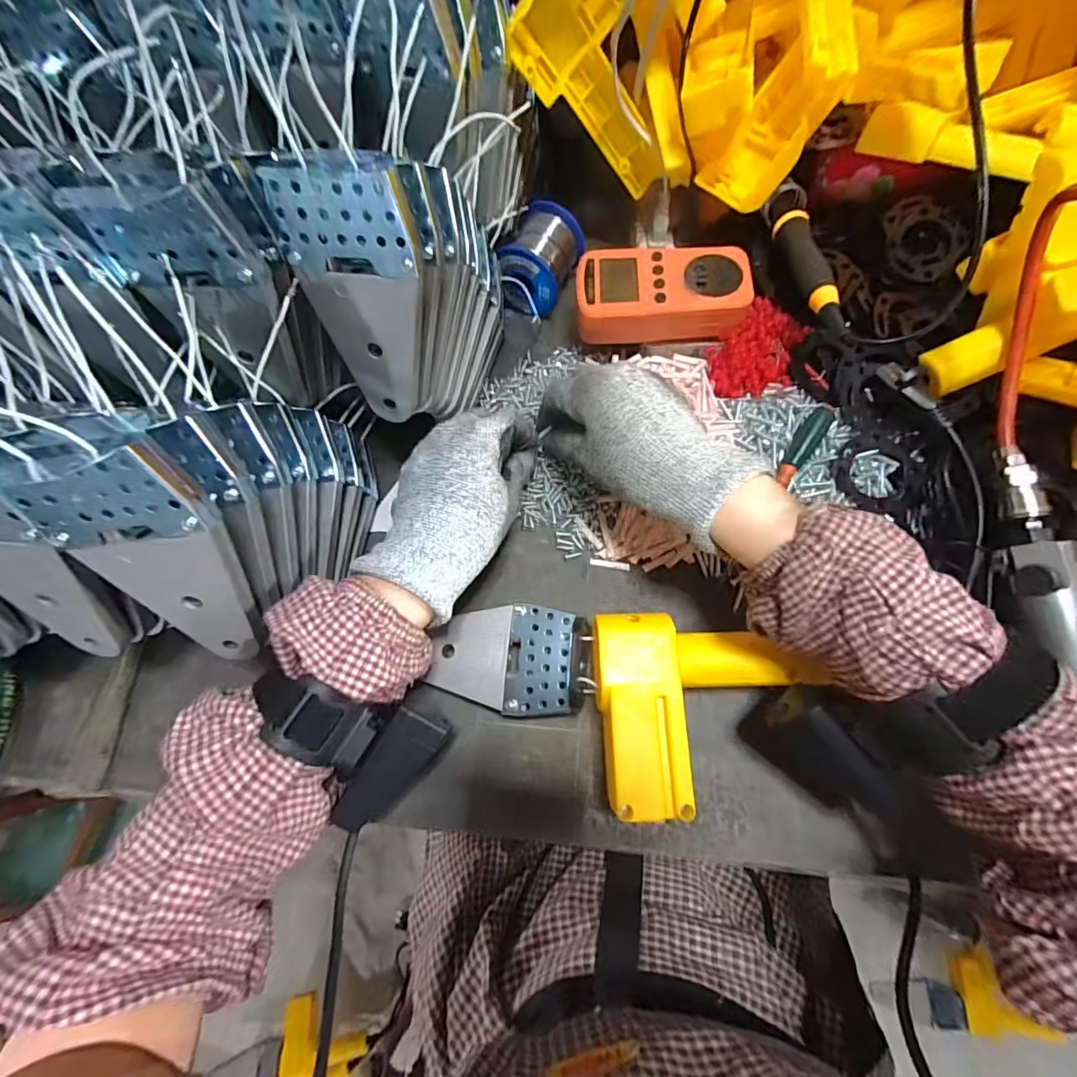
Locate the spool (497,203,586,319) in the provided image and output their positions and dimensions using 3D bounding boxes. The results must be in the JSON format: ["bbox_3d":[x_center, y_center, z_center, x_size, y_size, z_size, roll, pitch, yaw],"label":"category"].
[{"bbox_3d":[0.001,-0.236,0.412,0.052,0.059,0.078,26,75,11],"label":"spool"}]

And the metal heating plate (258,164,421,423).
[{"bbox_3d":[-0.094,-0.126,0.262,0.065,0.130,0.011,6,51,5],"label":"metal heating plate"}]

